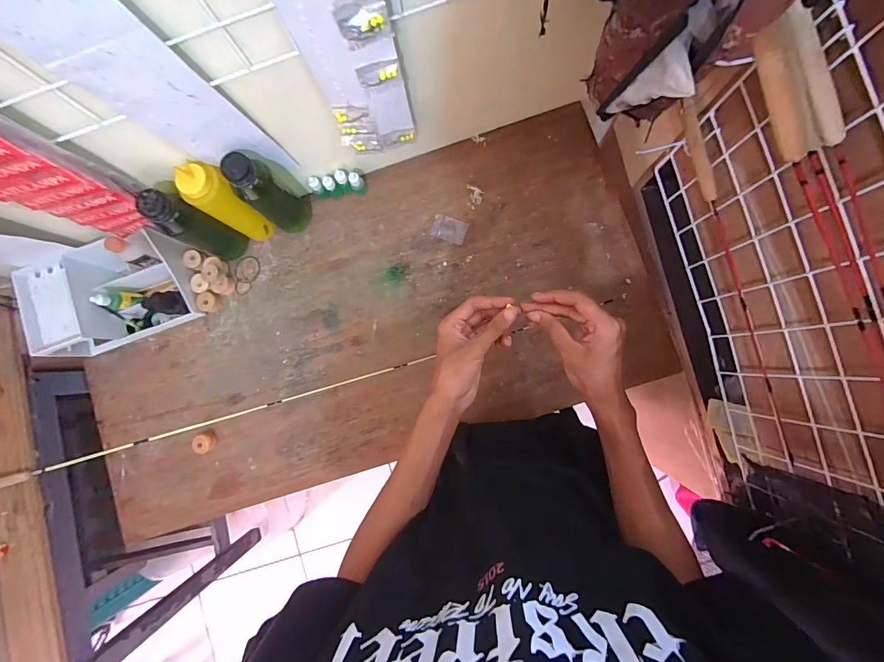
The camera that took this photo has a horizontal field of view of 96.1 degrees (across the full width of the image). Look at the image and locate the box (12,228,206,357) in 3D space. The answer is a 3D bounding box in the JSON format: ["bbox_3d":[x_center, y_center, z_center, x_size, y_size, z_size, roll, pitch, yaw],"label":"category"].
[{"bbox_3d":[-0.563,-0.069,0.685,0.243,0.103,0.166,-21,84,2],"label":"box"}]

